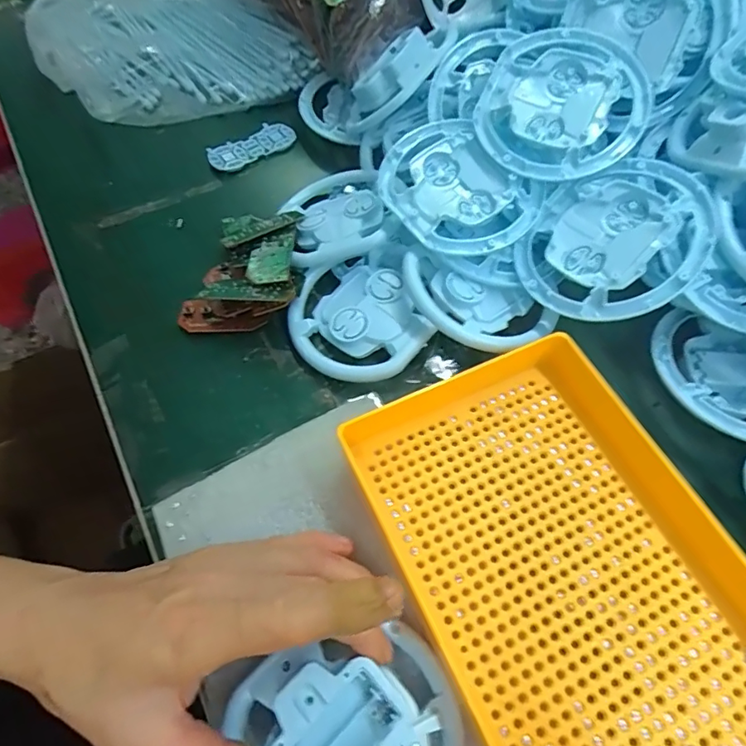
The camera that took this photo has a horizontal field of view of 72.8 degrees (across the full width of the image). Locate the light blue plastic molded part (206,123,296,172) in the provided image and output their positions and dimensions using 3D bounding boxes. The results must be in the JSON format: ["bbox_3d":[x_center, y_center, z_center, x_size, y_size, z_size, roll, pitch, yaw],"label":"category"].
[{"bbox_3d":[-0.102,-0.190,0.426,0.072,0.010,0.030,-32,66,-14],"label":"light blue plastic molded part"}]

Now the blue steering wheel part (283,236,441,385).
[{"bbox_3d":[-0.011,-0.038,0.333,0.085,0.019,0.091,-15,63,-6],"label":"blue steering wheel part"}]

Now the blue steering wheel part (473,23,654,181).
[{"bbox_3d":[0.123,-0.177,0.329,0.103,0.010,0.111,-2,76,10],"label":"blue steering wheel part"}]

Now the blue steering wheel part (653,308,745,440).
[{"bbox_3d":[0.214,0.003,0.296,0.092,0.022,0.082,17,64,11],"label":"blue steering wheel part"}]

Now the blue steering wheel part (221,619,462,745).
[{"bbox_3d":[-0.011,0.162,0.211,0.096,0.021,0.086,-13,62,-5],"label":"blue steering wheel part"}]

